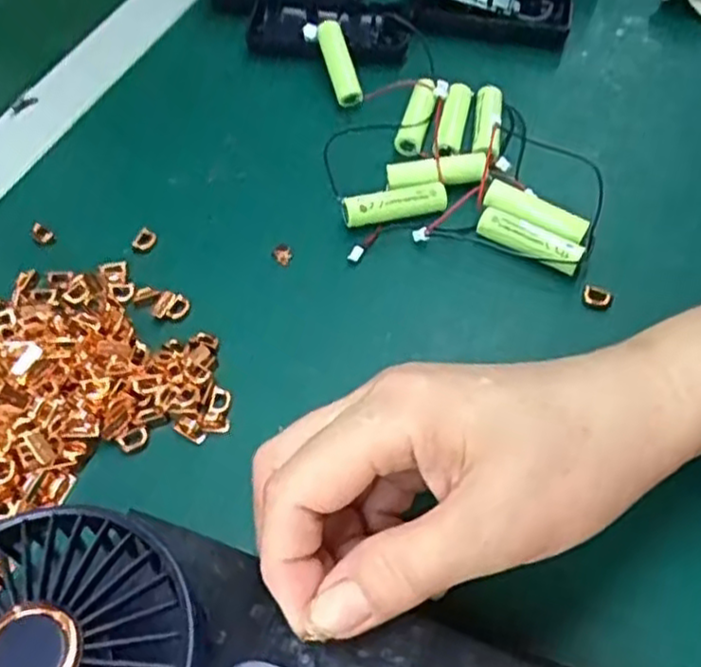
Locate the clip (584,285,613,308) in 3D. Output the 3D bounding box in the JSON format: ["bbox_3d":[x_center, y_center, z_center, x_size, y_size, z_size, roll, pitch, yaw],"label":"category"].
[{"bbox_3d":[0.112,-0.017,0.330,0.013,0.006,0.007,27,62,21],"label":"clip"}]

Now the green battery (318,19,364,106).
[{"bbox_3d":[-0.006,-0.149,0.403,0.013,0.013,0.057,-16,74,-7],"label":"green battery"}]

